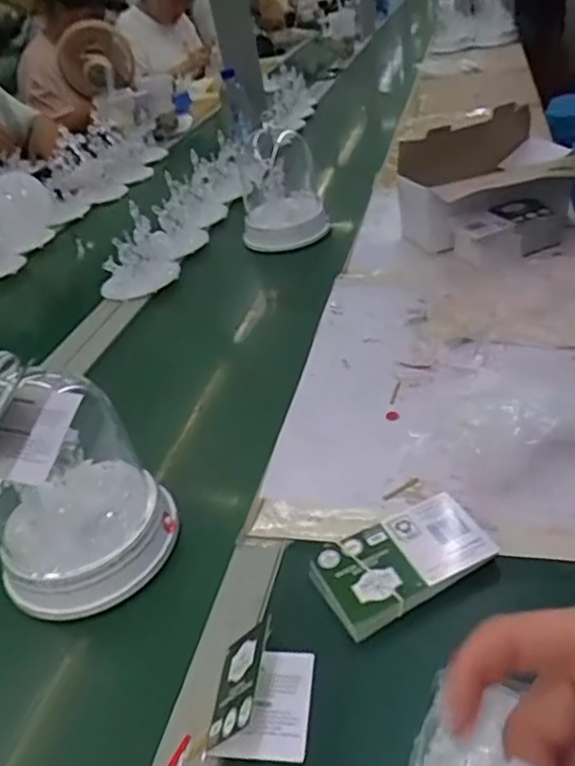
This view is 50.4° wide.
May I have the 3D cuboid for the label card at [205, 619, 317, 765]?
[{"bbox_3d":[-0.019,0.197,0.399,0.065,0.042,0.074,-2,35,11],"label":"label card"}]

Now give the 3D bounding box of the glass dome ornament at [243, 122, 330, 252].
[{"bbox_3d":[-0.009,-0.328,1.027,0.137,0.177,0.147,-13,34,-2],"label":"glass dome ornament"}]

